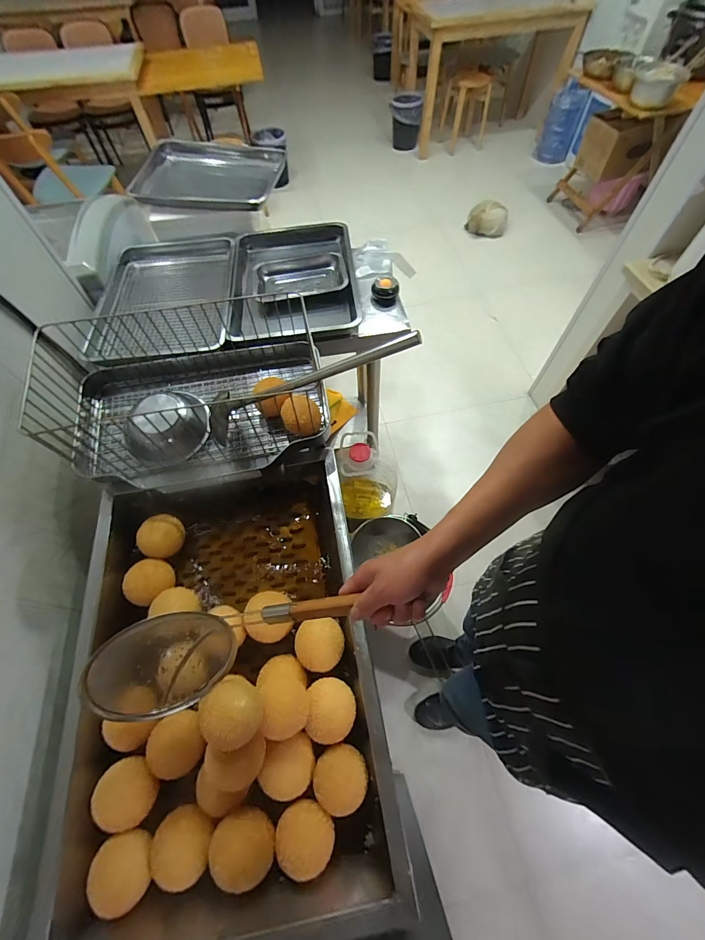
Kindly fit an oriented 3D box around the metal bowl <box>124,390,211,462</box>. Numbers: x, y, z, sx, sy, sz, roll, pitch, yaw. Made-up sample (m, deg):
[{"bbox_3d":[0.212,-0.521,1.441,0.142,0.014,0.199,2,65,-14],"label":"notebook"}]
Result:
[{"bbox_3d":[-0.370,-0.094,0.729,0.159,0.064,0.156,-1,61,1],"label":"metal bowl"}]

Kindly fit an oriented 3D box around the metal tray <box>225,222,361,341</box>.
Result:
[{"bbox_3d":[-0.163,-0.520,1.001,0.340,0.051,0.487,-5,61,-1],"label":"metal tray"}]

